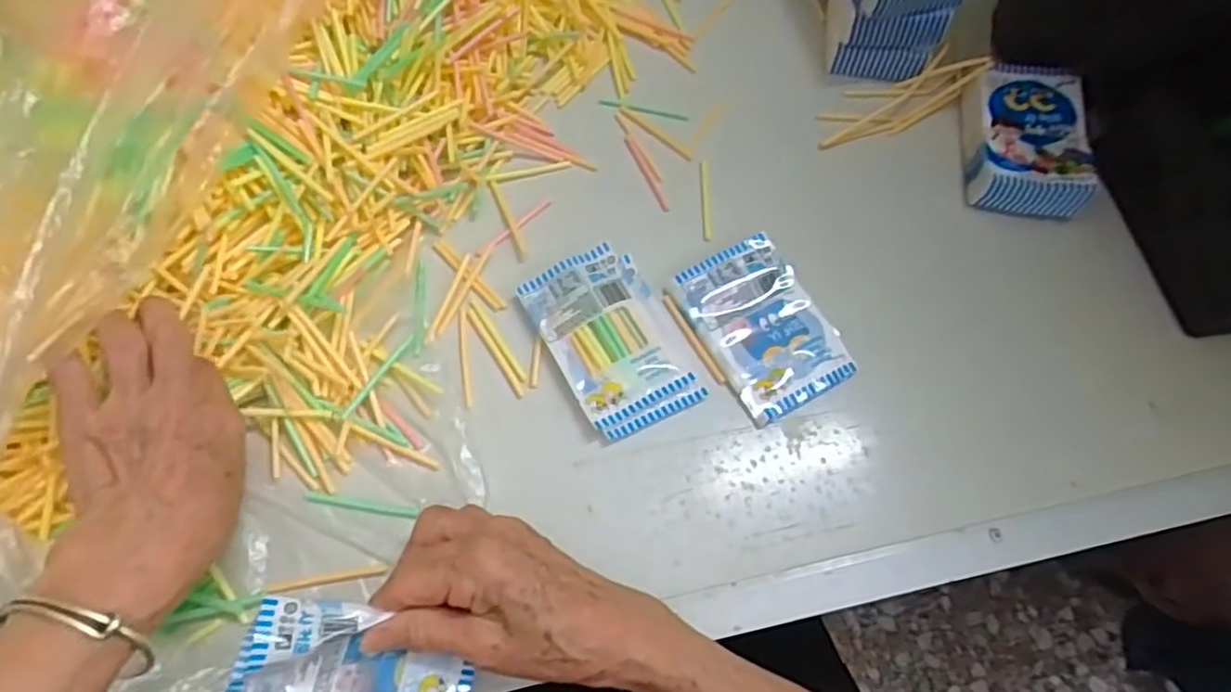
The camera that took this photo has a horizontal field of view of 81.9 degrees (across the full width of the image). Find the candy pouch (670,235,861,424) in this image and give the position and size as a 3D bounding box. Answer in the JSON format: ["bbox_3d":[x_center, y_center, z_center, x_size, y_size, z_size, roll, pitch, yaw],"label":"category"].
[{"bbox_3d":[0.088,-0.013,0.425,0.069,0.009,0.105,-25,69,-13],"label":"candy pouch"}]

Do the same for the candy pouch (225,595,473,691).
[{"bbox_3d":[-0.115,0.148,0.316,0.098,0.027,0.054,24,69,-12],"label":"candy pouch"}]

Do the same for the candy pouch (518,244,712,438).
[{"bbox_3d":[-0.002,-0.005,0.418,0.070,0.013,0.111,-24,69,-12],"label":"candy pouch"}]

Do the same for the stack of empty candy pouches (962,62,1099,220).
[{"bbox_3d":[0.278,-0.143,0.477,0.072,0.029,0.110,7,69,1],"label":"stack of empty candy pouches"}]

